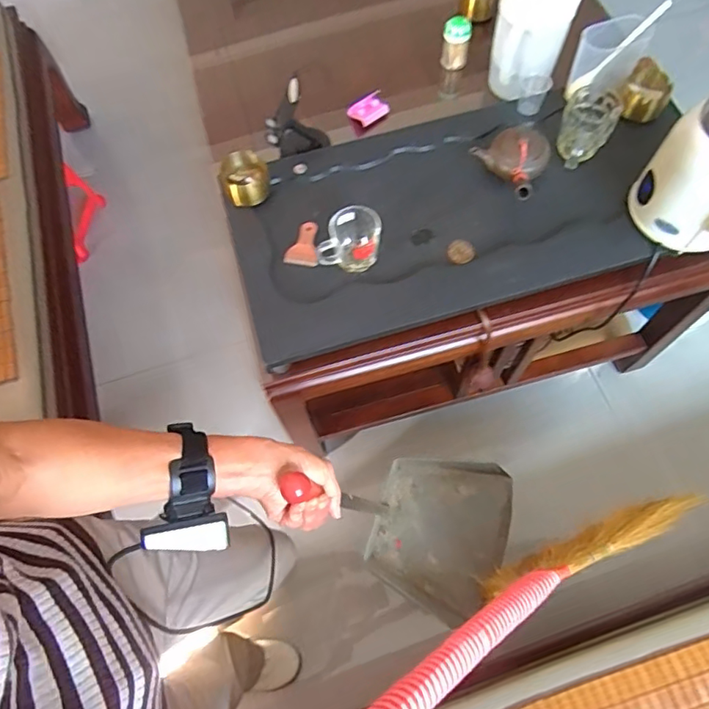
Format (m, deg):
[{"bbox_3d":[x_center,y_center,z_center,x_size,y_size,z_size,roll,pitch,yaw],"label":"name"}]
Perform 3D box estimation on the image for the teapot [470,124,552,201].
[{"bbox_3d":[0.261,-0.298,0.851,0.102,0.061,0.117,-33,69,-10],"label":"teapot"}]

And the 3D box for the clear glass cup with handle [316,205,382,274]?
[{"bbox_3d":[-0.007,-0.172,0.804,0.090,0.082,0.079,-2,67,3],"label":"clear glass cup with handle"}]

